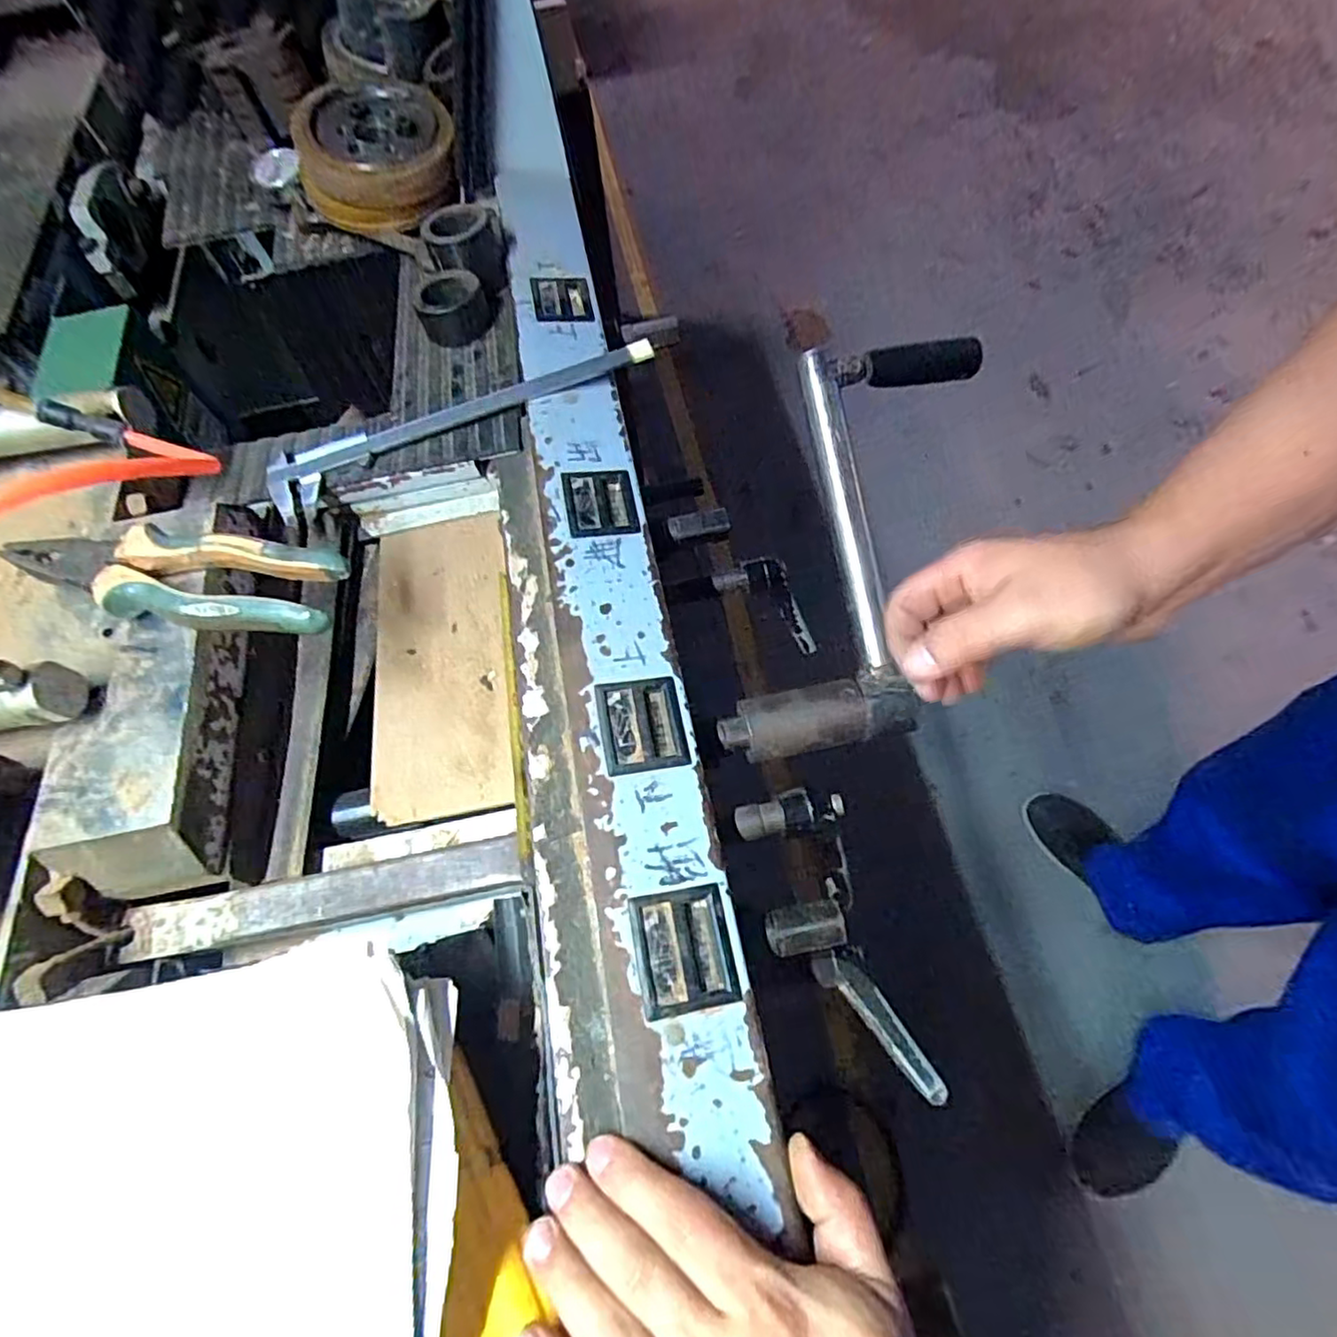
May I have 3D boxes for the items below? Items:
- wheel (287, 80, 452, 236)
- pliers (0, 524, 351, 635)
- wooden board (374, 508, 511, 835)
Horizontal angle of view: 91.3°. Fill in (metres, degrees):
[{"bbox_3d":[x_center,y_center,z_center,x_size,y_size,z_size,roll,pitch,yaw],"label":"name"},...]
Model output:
[{"bbox_3d":[-0.272,-0.478,0.610,0.146,0.069,0.117,-23,65,-5],"label":"wheel"},{"bbox_3d":[-0.284,-0.054,0.376,0.187,0.018,0.053,4,66,8],"label":"pliers"},{"bbox_3d":[-0.155,-0.012,0.448,0.090,0.018,0.224,-11,64,1],"label":"wooden board"}]

